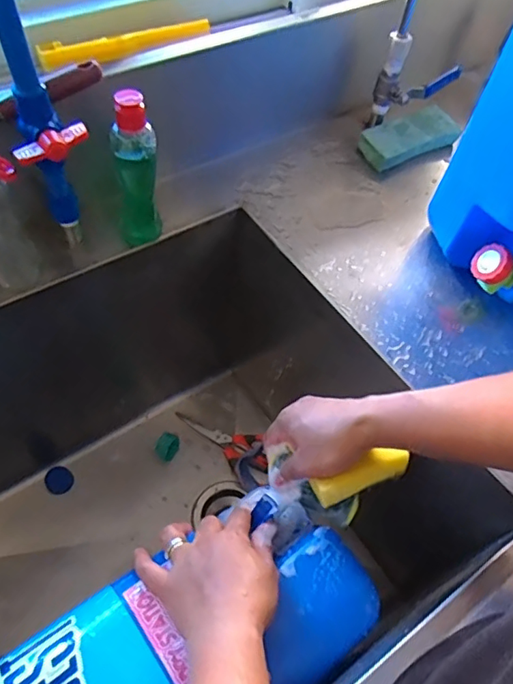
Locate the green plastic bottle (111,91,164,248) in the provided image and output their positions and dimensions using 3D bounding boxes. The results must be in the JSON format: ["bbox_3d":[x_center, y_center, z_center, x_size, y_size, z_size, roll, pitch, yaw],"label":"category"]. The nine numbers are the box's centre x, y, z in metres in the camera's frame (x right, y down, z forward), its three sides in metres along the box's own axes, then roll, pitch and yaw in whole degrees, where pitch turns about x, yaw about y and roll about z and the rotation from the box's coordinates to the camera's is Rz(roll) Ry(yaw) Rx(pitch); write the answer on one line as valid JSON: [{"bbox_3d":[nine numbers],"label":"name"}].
[{"bbox_3d":[-0.123,-0.171,0.537,0.043,0.164,0.045,-8,57,-11],"label":"green plastic bottle"}]

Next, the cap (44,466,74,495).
[{"bbox_3d":[-0.305,0.214,0.804,0.039,0.011,0.041,3,56,-4],"label":"cap"}]

